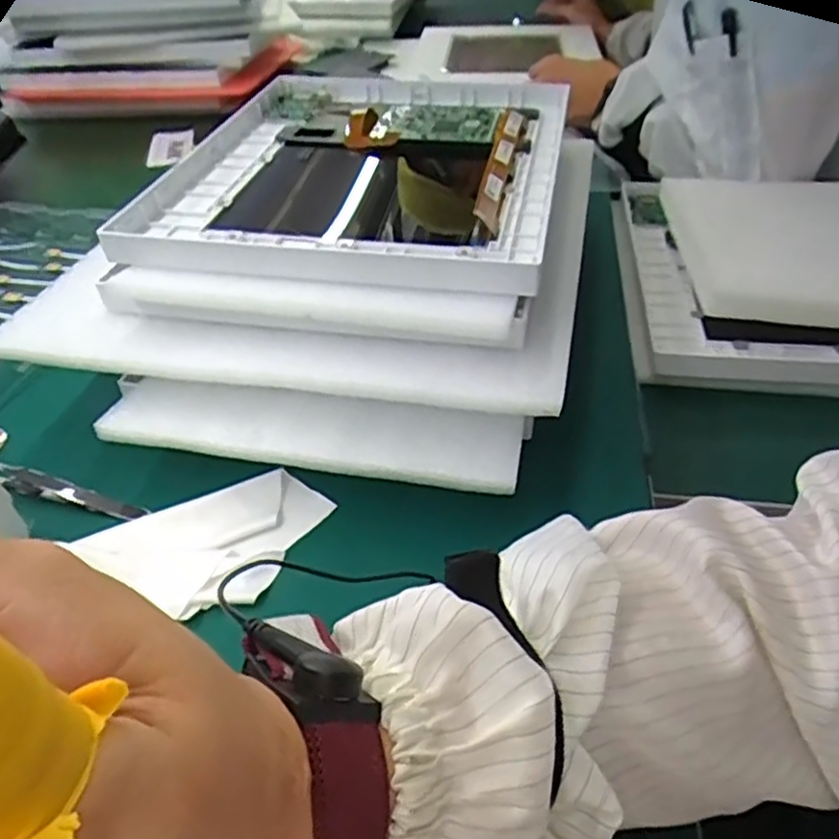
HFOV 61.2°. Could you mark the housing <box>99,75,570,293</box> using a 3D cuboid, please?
[{"bbox_3d":[-0.034,-0.180,0.490,0.250,0.022,0.306,6,42,11],"label":"housing"}]

